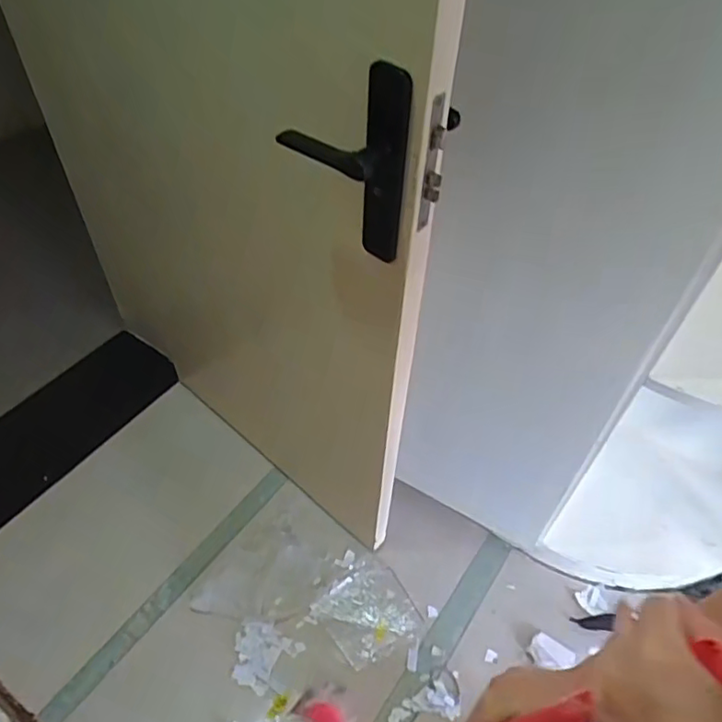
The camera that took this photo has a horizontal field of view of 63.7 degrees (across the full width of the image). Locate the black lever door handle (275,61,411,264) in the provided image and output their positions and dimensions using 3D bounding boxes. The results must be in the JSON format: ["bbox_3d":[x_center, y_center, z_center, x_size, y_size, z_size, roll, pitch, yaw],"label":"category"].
[{"bbox_3d":[-0.023,-0.221,0.658,0.142,0.222,0.069,33,57,22],"label":"black lever door handle"}]

